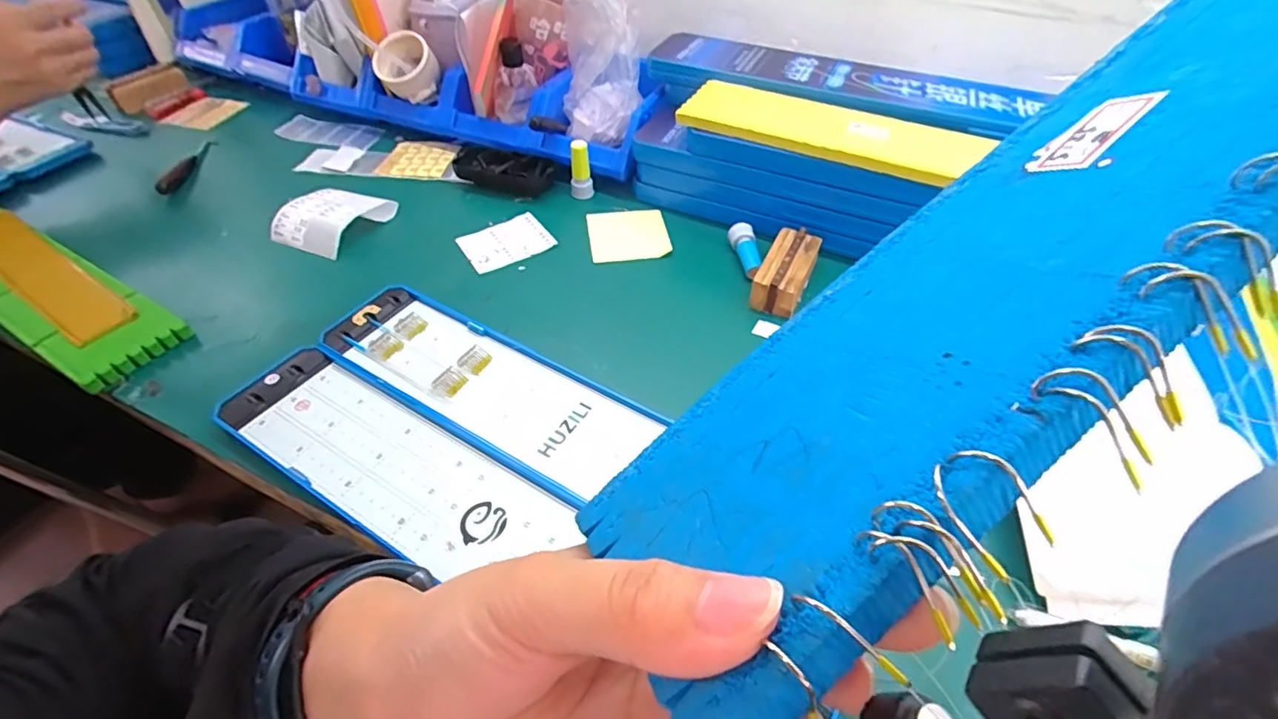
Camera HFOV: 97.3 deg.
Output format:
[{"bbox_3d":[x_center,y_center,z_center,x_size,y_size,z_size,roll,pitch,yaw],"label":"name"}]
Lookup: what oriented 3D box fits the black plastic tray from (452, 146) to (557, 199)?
[{"bbox_3d":[-0.153,-0.212,0.635,0.116,0.034,0.034,12,48,13],"label":"black plastic tray"}]

